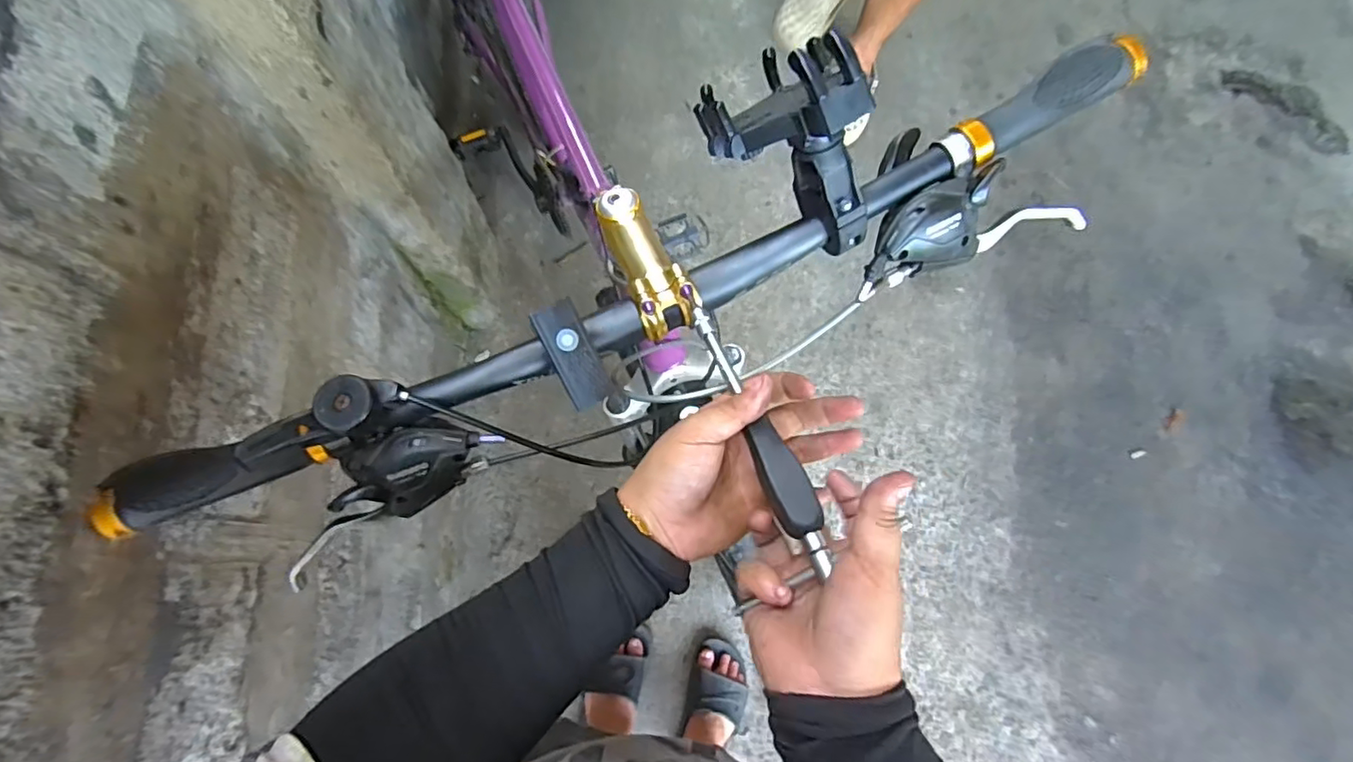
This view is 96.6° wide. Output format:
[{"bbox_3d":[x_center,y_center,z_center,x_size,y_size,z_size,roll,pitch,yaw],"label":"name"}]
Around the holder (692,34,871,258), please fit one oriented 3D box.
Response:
[{"bbox_3d":[0.073,-0.140,0.352,0.118,0.112,0.041,32,79,7],"label":"holder"}]

